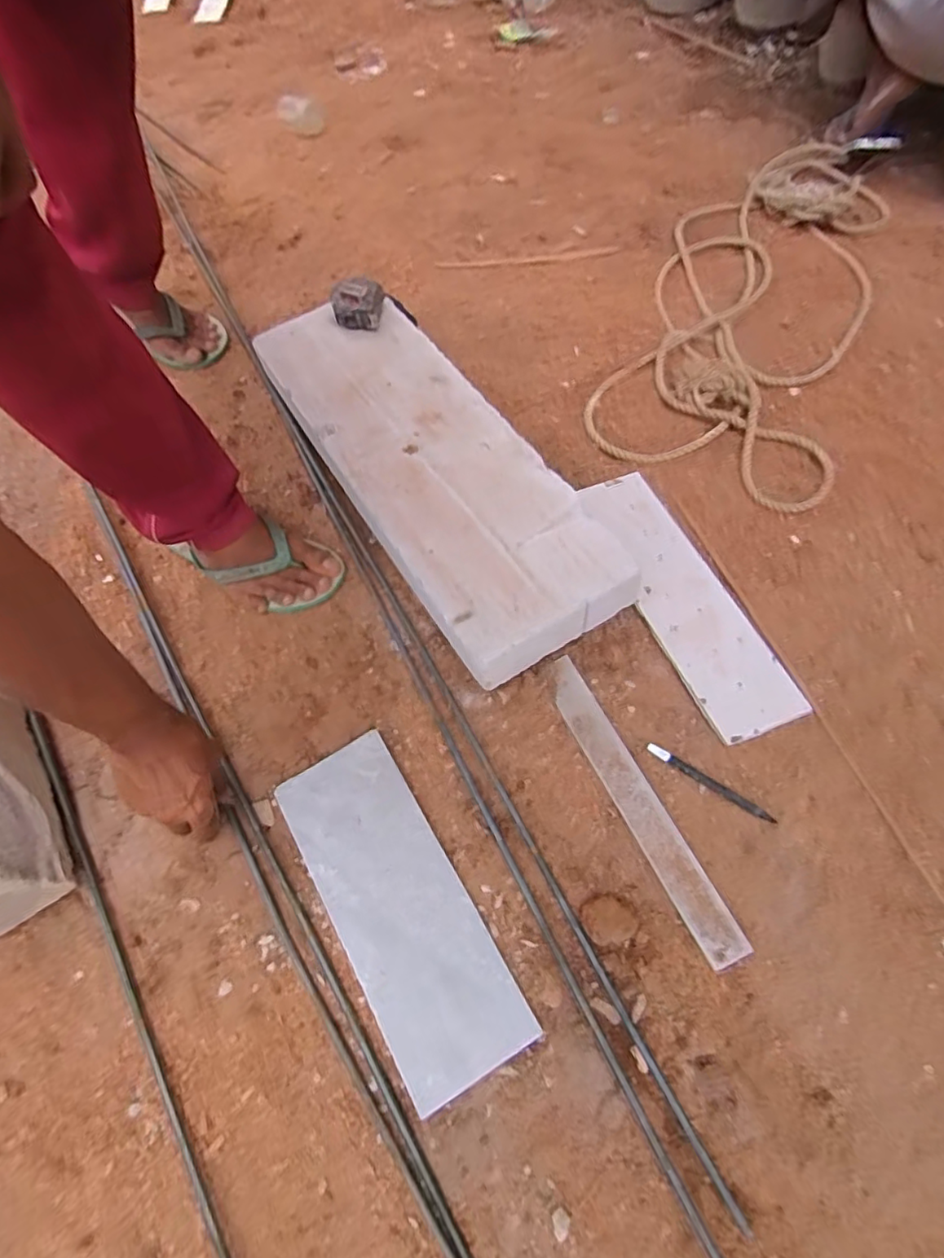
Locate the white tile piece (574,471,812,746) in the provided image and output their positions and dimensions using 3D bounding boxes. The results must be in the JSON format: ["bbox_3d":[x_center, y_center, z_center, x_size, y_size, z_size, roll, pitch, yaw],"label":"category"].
[{"bbox_3d":[0.235,-0.042,0.673,0.102,0.012,0.345,-21,64,-7],"label":"white tile piece"}]

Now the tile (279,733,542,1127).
[{"bbox_3d":[-0.070,0.249,0.542,0.115,0.013,0.300,-29,66,-11],"label":"tile"}]

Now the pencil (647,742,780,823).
[{"bbox_3d":[0.231,0.149,0.576,0.129,0.011,0.010,31,69,17],"label":"pencil"}]

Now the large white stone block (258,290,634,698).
[{"bbox_3d":[-0.065,-0.209,0.726,0.203,0.092,0.596,-30,65,-14],"label":"large white stone block"}]

